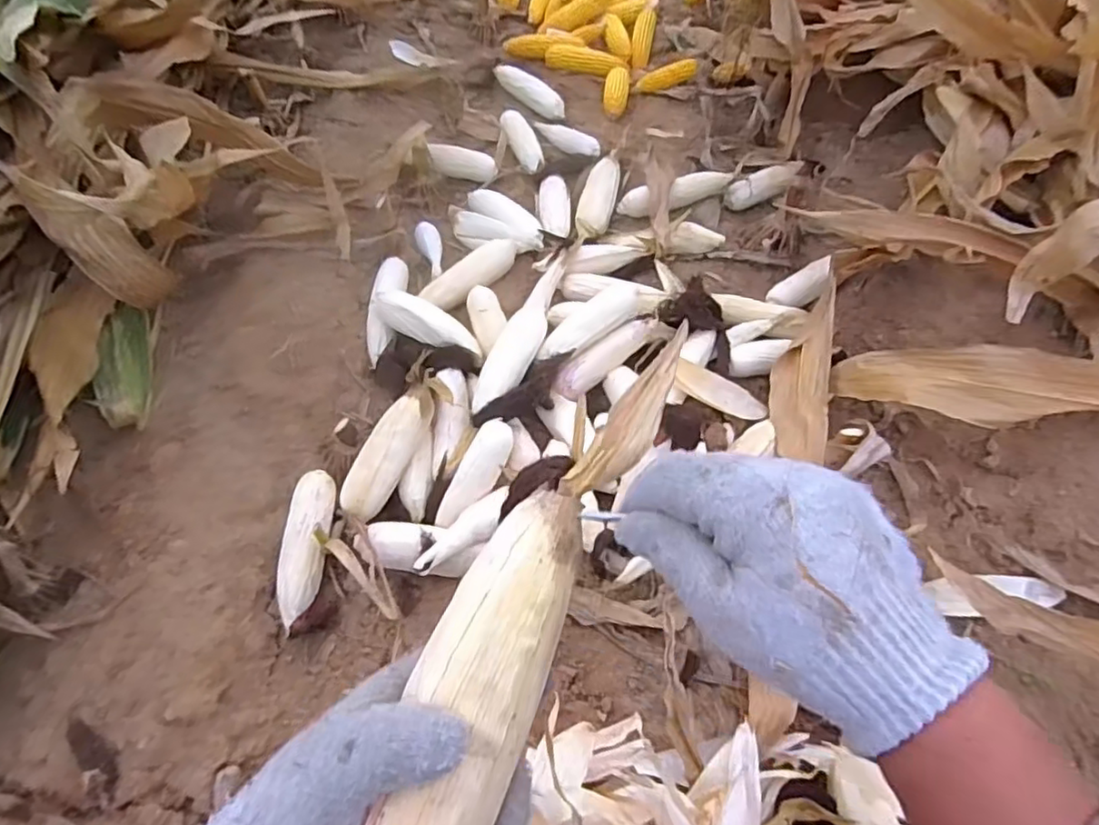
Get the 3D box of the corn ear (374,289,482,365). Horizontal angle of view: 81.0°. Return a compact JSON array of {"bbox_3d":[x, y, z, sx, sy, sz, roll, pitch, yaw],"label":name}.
[{"bbox_3d":[-0.184,-0.135,0.994,0.199,0.045,0.061,25,62,16],"label":"corn ear"}]

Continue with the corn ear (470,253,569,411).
[{"bbox_3d":[-0.036,-0.121,0.985,0.064,0.059,0.337,16,59,10],"label":"corn ear"}]

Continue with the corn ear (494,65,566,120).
[{"bbox_3d":[-0.045,-0.694,1.386,0.184,0.044,0.063,39,65,7],"label":"corn ear"}]

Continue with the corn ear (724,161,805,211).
[{"bbox_3d":[0.426,-0.435,1.235,0.186,0.046,0.048,-21,60,-12],"label":"corn ear"}]

